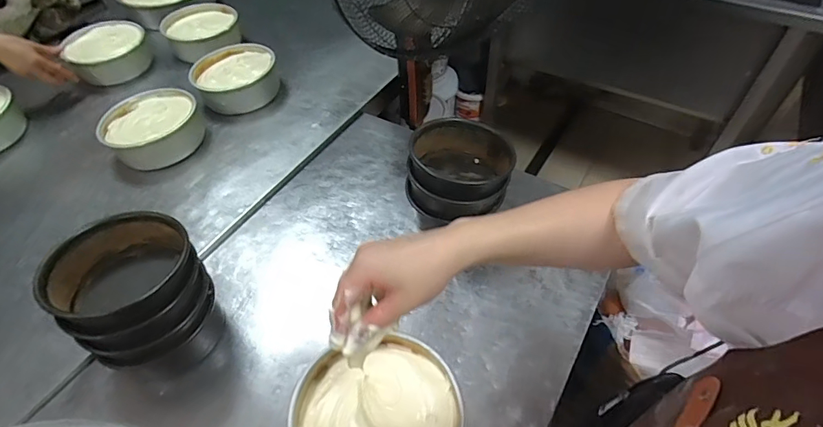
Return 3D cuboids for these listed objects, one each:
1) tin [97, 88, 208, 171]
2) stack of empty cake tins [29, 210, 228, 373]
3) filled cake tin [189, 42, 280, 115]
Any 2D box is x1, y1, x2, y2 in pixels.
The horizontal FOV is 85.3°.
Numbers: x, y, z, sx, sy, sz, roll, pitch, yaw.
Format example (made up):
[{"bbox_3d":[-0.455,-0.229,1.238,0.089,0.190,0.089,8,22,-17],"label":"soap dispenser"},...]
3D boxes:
[{"bbox_3d":[-0.531,-0.177,0.925,0.175,0.065,0.188,36,60,28],"label":"tin"},{"bbox_3d":[-0.357,0.115,0.607,0.158,0.182,0.164,34,59,27],"label":"stack of empty cake tins"},{"bbox_3d":[-0.391,-0.302,1.005,0.176,0.076,0.180,-1,50,2],"label":"filled cake tin"}]

